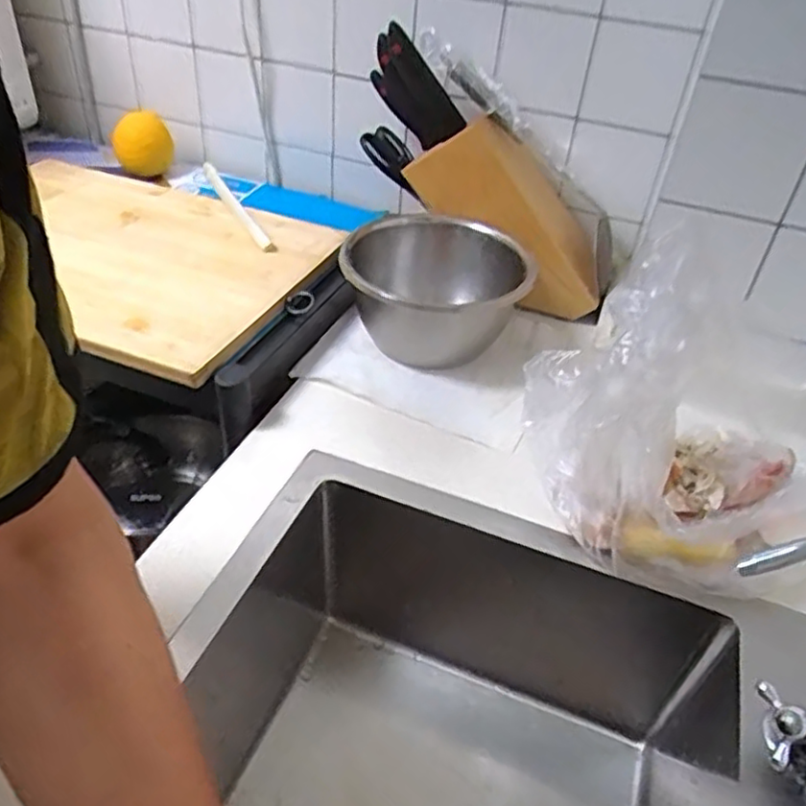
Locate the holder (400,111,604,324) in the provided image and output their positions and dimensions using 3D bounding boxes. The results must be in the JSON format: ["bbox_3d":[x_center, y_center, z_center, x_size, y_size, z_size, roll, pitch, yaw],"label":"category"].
[{"bbox_3d":[0.128,-0.201,0.751,0.265,0.123,0.080,47,47,0],"label":"holder"}]

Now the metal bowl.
[{"bbox_3d":[0.035,-0.113,0.725,0.188,0.111,0.188,6,39,1],"label":"metal bowl"}]

